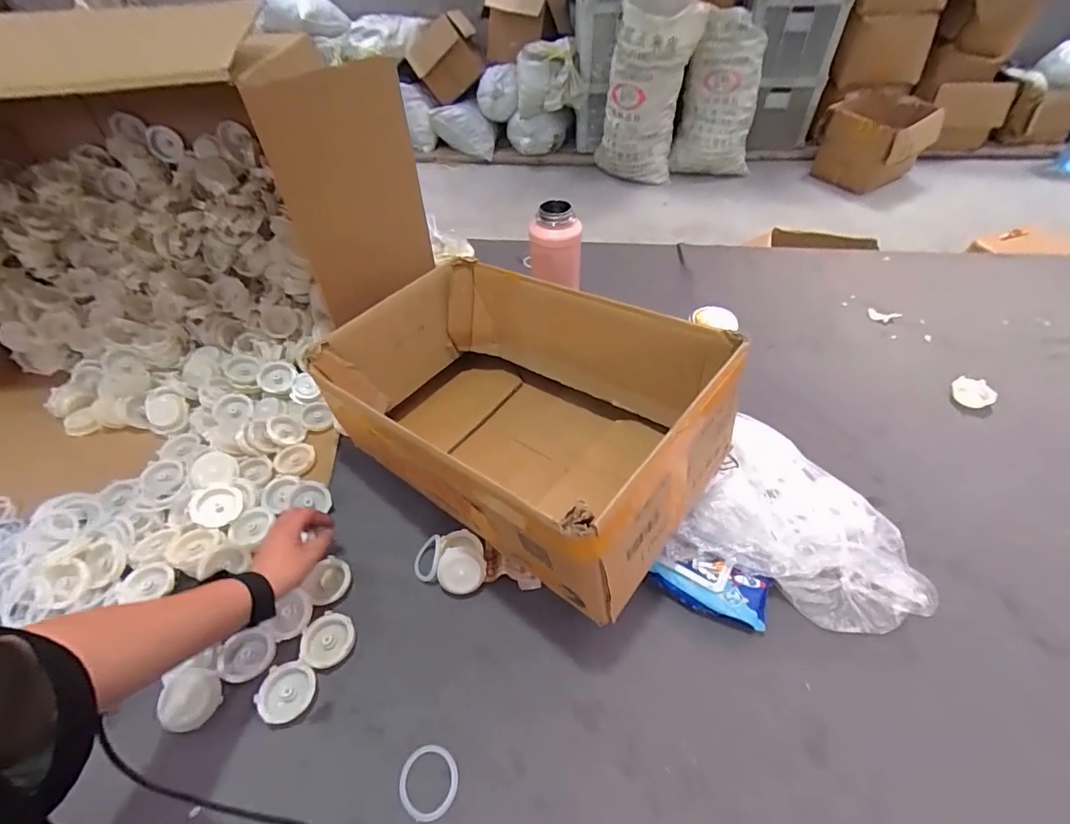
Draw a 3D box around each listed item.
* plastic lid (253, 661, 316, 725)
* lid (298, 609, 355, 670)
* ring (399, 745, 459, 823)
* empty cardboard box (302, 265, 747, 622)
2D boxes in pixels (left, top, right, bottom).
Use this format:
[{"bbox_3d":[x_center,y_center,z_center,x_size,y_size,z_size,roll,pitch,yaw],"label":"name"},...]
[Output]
[{"bbox_3d":[-0.274,0.307,0.530,0.059,0.006,0.058,-1,47,1],"label":"plastic lid"},{"bbox_3d":[-0.243,0.269,0.567,0.057,0.008,0.059,-1,47,1],"label":"lid"},{"bbox_3d":[-0.106,0.367,0.479,0.057,0.004,0.060,-1,47,1],"label":"ring"},{"bbox_3d":[-0.036,-0.009,0.661,0.522,0.246,0.320,30,55,26],"label":"empty cardboard box"}]

